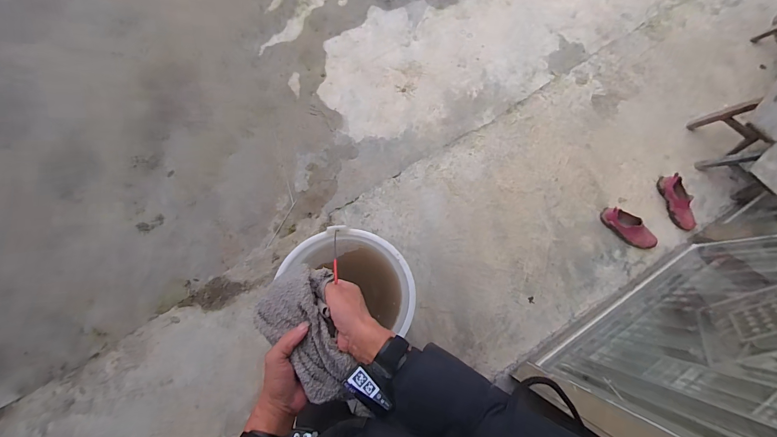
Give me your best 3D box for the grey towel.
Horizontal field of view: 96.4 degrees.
[{"bbox_3d":[-0.121,0.167,0.504,0.115,0.053,0.191,-23,84,-5],"label":"grey towel"}]

